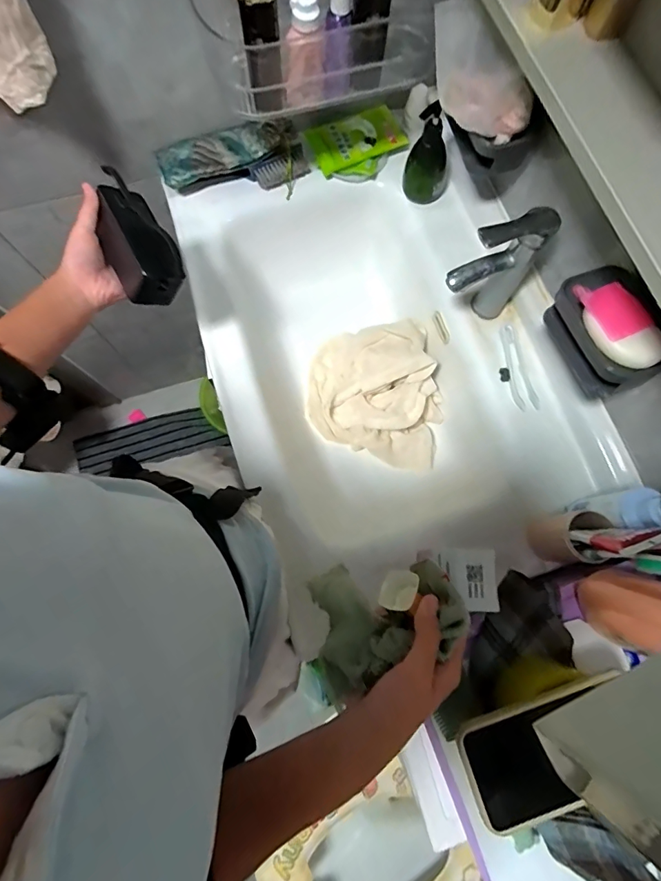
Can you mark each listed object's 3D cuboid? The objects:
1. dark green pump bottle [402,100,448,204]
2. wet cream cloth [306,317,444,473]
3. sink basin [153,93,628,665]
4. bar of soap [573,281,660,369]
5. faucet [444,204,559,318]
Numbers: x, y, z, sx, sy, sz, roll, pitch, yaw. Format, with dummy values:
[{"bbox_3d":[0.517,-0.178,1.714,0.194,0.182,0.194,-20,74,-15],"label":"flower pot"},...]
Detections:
[{"bbox_3d":[0.152,-0.430,0.640,0.070,0.144,0.048,18,76,4],"label":"dark green pump bottle"},{"bbox_3d":[0.077,-0.086,0.716,0.230,0.118,0.232,8,75,1],"label":"wet cream cloth"},{"bbox_3d":[0.076,-0.144,0.704,0.457,0.165,0.673,-21,77,-6],"label":"sink basin"},{"bbox_3d":[0.294,-0.121,0.439,0.051,0.022,0.106,-25,77,-7],"label":"bar of soap"},{"bbox_3d":[0.210,-0.215,0.563,0.121,0.180,0.044,-31,78,-8],"label":"faucet"}]

